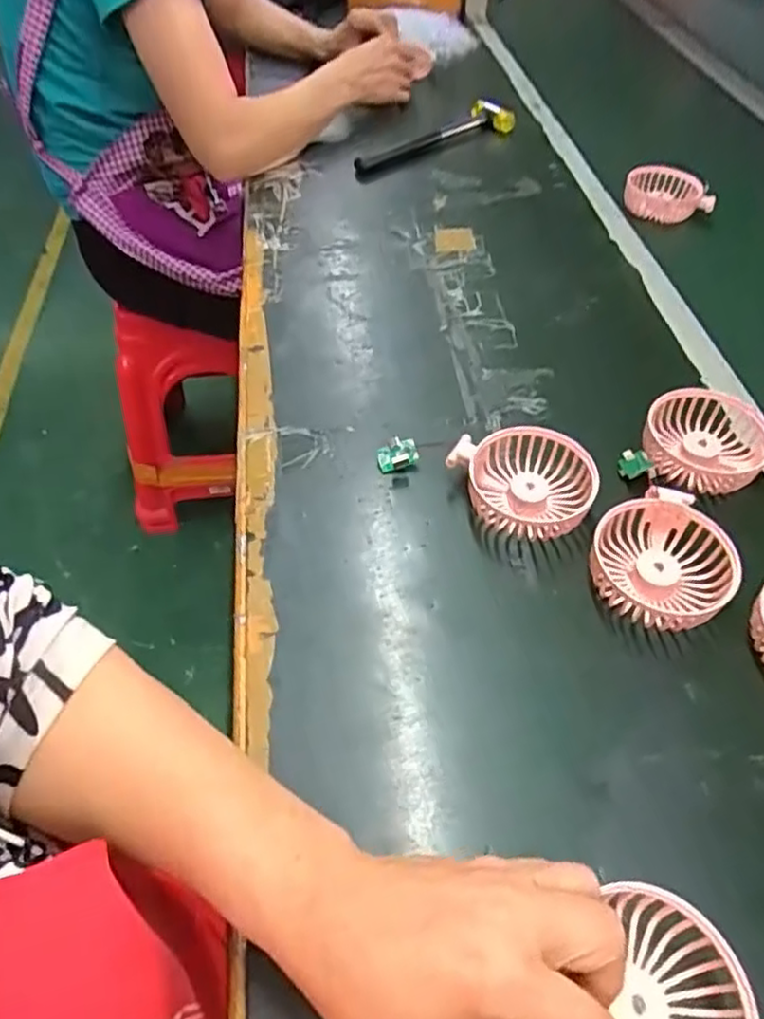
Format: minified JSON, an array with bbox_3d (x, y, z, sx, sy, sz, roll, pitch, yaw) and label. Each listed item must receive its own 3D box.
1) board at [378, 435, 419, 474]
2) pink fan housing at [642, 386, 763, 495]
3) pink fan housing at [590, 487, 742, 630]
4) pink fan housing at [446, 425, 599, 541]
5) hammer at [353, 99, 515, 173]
[{"bbox_3d":[0.012,-0.043,0.517,0.030,0.019,0.016,-14,53,-10],"label":"board"},{"bbox_3d":[0.249,-0.051,0.509,0.094,0.030,0.087,-1,52,1],"label":"pink fan housing"},{"bbox_3d":[0.189,0.034,0.446,0.088,0.034,0.086,-1,52,1],"label":"pink fan housing"},{"bbox_3d":[0.109,-0.020,0.487,0.092,0.034,0.090,-16,53,-11],"label":"pink fan housing"},{"bbox_3d":[0.059,-0.485,0.865,0.224,0.034,0.058,-18,54,-17],"label":"hammer"}]

